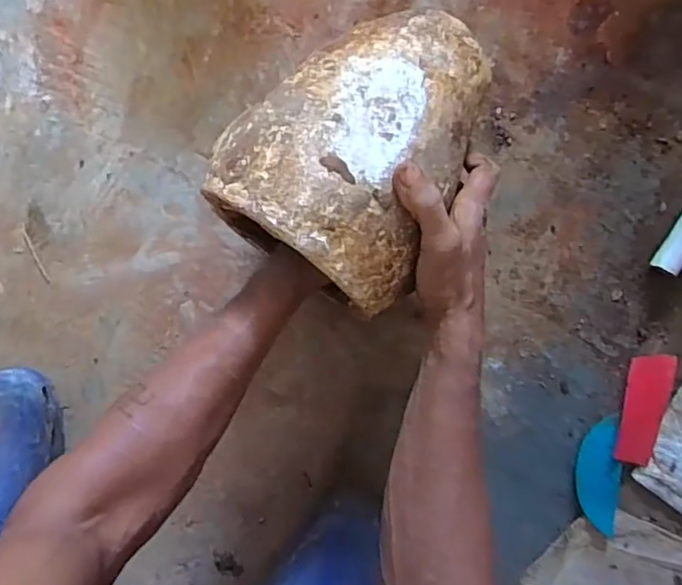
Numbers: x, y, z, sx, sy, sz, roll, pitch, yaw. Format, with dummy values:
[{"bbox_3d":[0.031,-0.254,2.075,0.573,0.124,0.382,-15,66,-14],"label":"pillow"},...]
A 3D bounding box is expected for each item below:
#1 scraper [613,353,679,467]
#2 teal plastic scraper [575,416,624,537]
[{"bbox_3d":[0.294,0.114,0.565,0.043,0.007,0.108,9,96,0],"label":"scraper"},{"bbox_3d":[0.254,0.178,0.572,0.042,0.012,0.111,6,96,0],"label":"teal plastic scraper"}]

